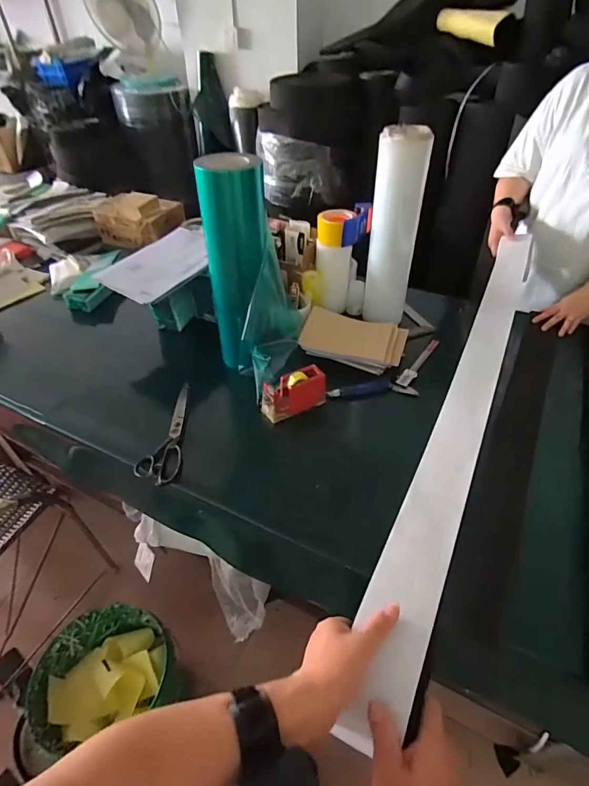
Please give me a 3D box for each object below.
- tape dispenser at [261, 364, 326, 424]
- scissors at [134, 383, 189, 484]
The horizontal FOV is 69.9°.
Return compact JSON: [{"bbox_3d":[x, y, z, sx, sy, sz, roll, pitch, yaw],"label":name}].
[{"bbox_3d":[-0.003,0.003,0.909,0.139,0.074,0.058,-18,46,-17],"label":"tape dispenser"},{"bbox_3d":[-0.267,0.074,0.882,0.085,0.023,0.280,-2,43,0],"label":"scissors"}]

